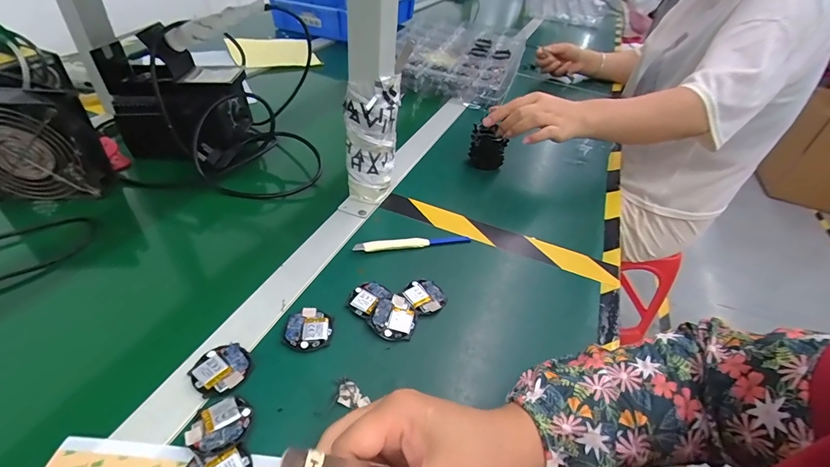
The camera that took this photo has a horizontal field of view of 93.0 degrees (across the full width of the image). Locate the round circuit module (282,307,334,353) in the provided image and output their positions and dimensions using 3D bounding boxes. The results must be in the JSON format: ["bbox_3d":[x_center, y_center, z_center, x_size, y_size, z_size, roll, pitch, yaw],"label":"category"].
[{"bbox_3d":[-0.097,0.086,0.358,0.042,0.006,0.044,4,41,-3],"label":"round circuit module"}]

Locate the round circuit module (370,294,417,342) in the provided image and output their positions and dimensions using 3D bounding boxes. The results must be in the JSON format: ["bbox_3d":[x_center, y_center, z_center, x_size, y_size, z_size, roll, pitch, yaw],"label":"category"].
[{"bbox_3d":[-0.019,0.079,0.373,0.040,0.011,0.042,4,41,-3],"label":"round circuit module"}]

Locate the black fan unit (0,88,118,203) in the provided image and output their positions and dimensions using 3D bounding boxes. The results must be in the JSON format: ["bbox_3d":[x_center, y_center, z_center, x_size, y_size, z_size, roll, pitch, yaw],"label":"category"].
[{"bbox_3d":[-0.441,-0.101,0.455,0.123,0.117,0.044,-2,41,-10],"label":"black fan unit"}]

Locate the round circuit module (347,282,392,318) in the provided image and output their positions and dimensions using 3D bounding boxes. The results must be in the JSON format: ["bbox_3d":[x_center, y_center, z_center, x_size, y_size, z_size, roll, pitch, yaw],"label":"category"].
[{"bbox_3d":[-0.046,0.062,0.390,0.033,0.010,0.042,25,44,20],"label":"round circuit module"}]

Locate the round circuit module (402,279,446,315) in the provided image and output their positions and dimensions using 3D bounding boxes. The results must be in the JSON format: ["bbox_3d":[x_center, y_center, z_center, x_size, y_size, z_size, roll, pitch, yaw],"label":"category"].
[{"bbox_3d":[0.009,0.063,0.399,0.038,0.006,0.043,-16,46,-24],"label":"round circuit module"}]

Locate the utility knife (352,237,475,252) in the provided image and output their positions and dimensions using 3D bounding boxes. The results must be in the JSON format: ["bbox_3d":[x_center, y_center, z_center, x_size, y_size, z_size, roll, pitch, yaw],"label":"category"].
[{"bbox_3d":[0.000,0.010,0.456,0.138,0.012,0.013,-8,43,-17],"label":"utility knife"}]

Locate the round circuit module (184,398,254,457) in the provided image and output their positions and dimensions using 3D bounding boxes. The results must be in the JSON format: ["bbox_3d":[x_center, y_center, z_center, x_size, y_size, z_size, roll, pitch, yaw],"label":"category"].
[{"bbox_3d":[-0.141,0.139,0.285,0.040,0.012,0.040,4,41,-3],"label":"round circuit module"}]

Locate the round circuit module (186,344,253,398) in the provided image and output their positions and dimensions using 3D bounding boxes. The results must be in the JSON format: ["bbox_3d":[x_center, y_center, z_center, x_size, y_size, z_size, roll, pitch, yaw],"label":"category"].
[{"bbox_3d":[-0.157,0.110,0.320,0.043,0.006,0.041,4,41,-3],"label":"round circuit module"}]

